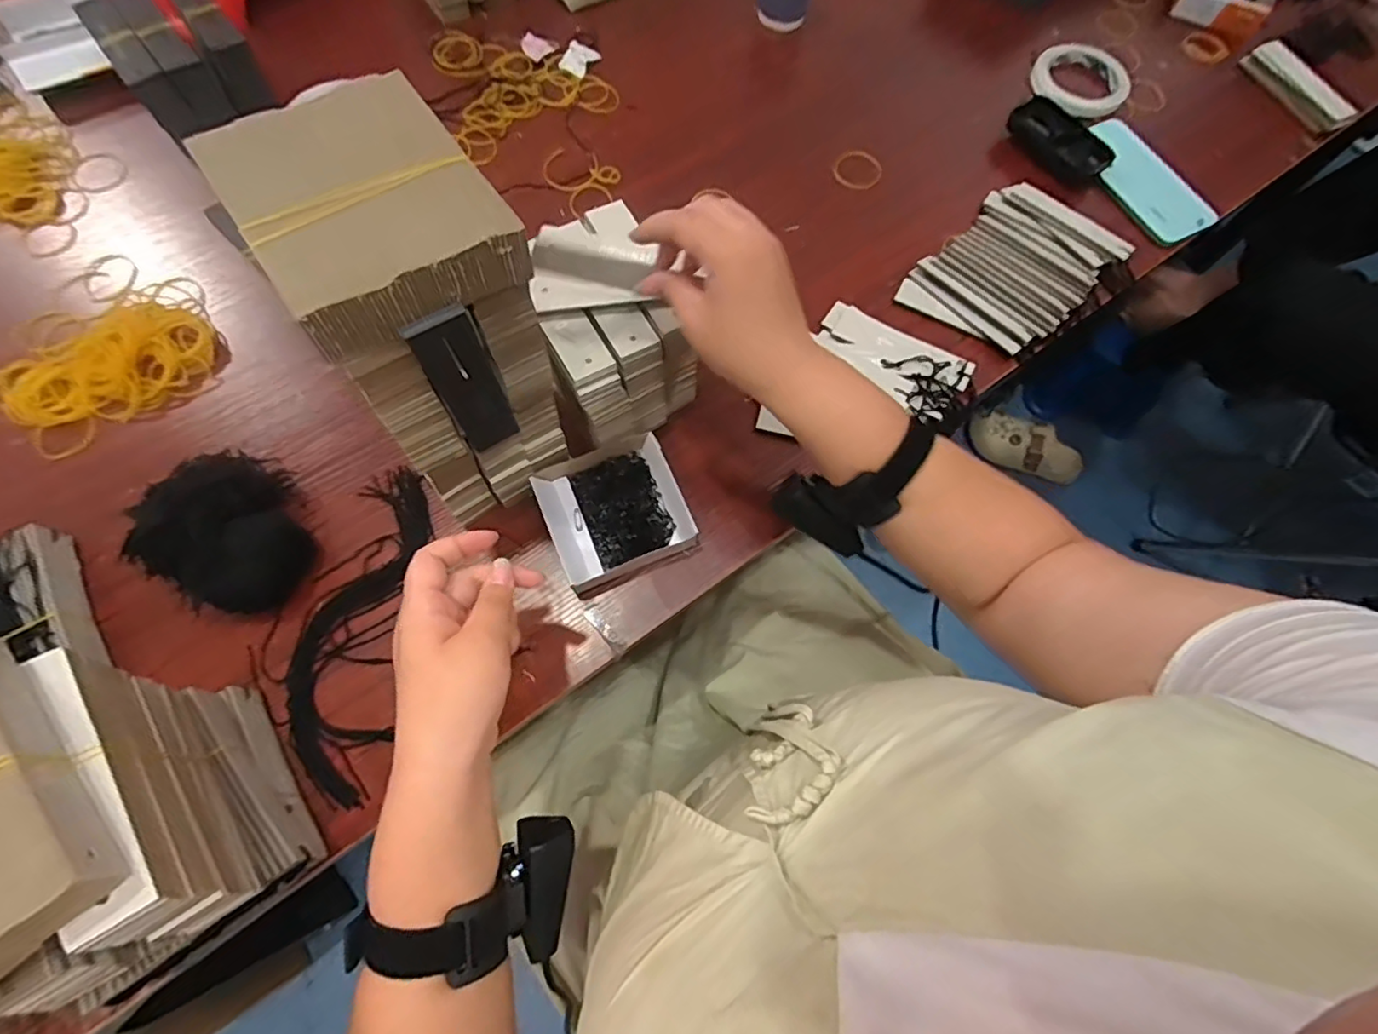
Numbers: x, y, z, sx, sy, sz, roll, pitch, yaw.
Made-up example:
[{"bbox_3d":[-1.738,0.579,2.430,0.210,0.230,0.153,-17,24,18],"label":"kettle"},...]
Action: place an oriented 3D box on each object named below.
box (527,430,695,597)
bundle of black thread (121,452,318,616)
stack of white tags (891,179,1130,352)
[{"bbox_3d":[-0.060,-0.006,0.483,0.103,0.028,0.098,-21,72,-10],"label":"box"},{"bbox_3d":[-0.337,0.005,0.444,0.120,0.063,0.104,31,72,9],"label":"bundle of black thread"},{"bbox_3d":[0.314,-0.239,0.593,0.134,0.023,0.195,42,73,12],"label":"stack of white tags"}]

